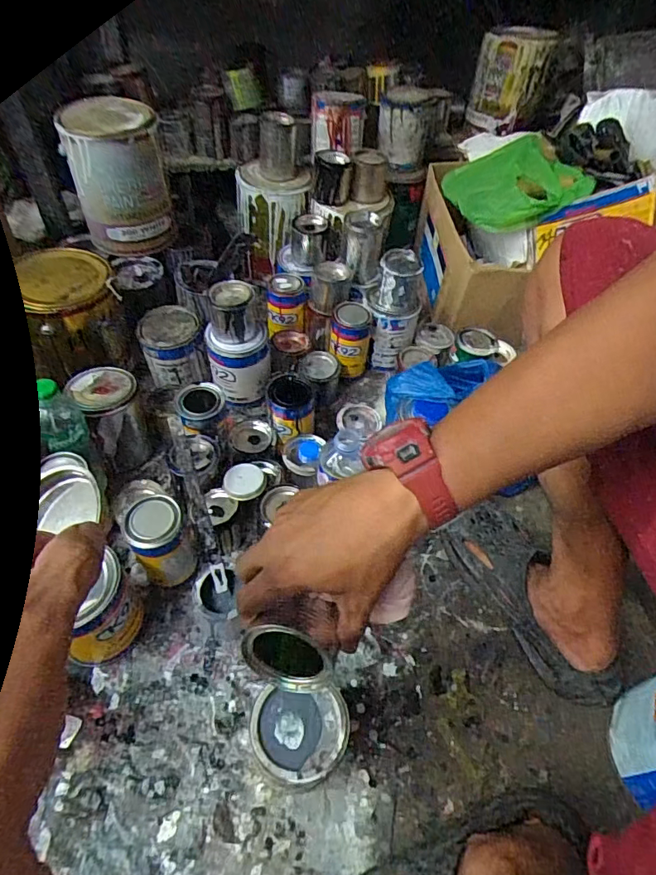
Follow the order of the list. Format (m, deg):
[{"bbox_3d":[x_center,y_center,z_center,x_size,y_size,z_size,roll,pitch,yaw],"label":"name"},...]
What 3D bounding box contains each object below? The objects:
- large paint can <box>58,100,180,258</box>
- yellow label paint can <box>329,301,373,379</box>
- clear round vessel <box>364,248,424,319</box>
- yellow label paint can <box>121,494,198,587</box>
[{"bbox_3d":[-0.375,-0.465,0.913,0.156,0.223,0.146,-15,52,-17],"label":"large paint can"},{"bbox_3d":[0.038,-0.175,0.920,0.071,0.122,0.069,5,49,-1],"label":"yellow label paint can"},{"bbox_3d":[0.121,-0.273,0.893,0.096,0.091,0.087,13,50,6],"label":"clear round vessel"},{"bbox_3d":[-0.213,0.142,0.650,0.066,0.144,0.064,2,49,-3],"label":"yellow label paint can"}]

